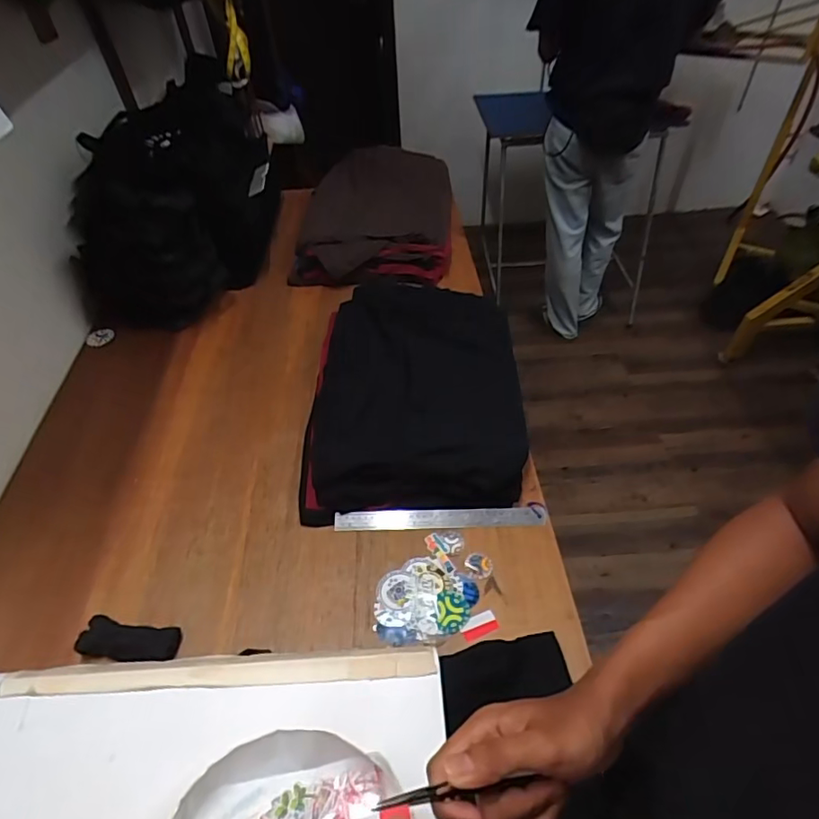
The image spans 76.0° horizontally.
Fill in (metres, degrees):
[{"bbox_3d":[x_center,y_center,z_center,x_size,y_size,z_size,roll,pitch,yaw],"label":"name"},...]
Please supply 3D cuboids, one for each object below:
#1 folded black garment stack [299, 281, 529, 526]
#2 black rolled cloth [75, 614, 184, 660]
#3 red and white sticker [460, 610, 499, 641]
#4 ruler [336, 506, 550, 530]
[{"bbox_3d":[0.012,-0.057,0.983,0.371,0.090,0.563,1,47,1],"label":"folded black garment stack"},{"bbox_3d":[-0.368,0.301,0.685,0.126,0.021,0.050,5,47,5],"label":"black rolled cloth"},{"bbox_3d":[0.094,0.292,0.709,0.050,0.004,0.027,-18,62,-15],"label":"red and white sticker"},{"bbox_3d":[0.049,0.169,0.813,0.321,0.009,0.029,-1,74,-1],"label":"ruler"}]

